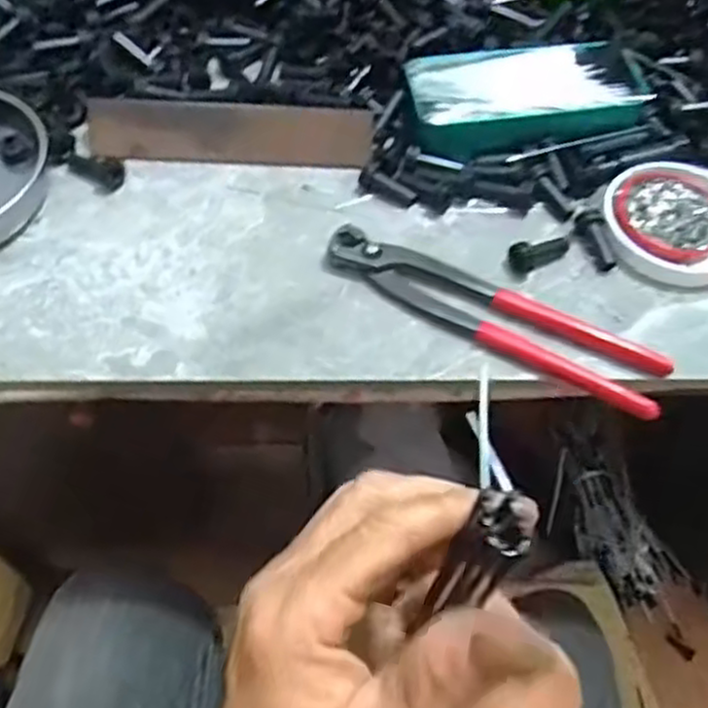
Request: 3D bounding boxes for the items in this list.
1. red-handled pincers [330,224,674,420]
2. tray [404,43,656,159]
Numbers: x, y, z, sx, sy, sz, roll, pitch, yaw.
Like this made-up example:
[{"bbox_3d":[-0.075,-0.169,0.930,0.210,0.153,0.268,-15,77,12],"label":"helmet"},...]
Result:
[{"bbox_3d":[0.075,-0.022,0.415,0.194,0.018,0.042,25,59,14],"label":"red-handled pincers"},{"bbox_3d":[0.115,-0.170,0.495,0.155,0.027,0.074,-4,57,-5],"label":"tray"}]

